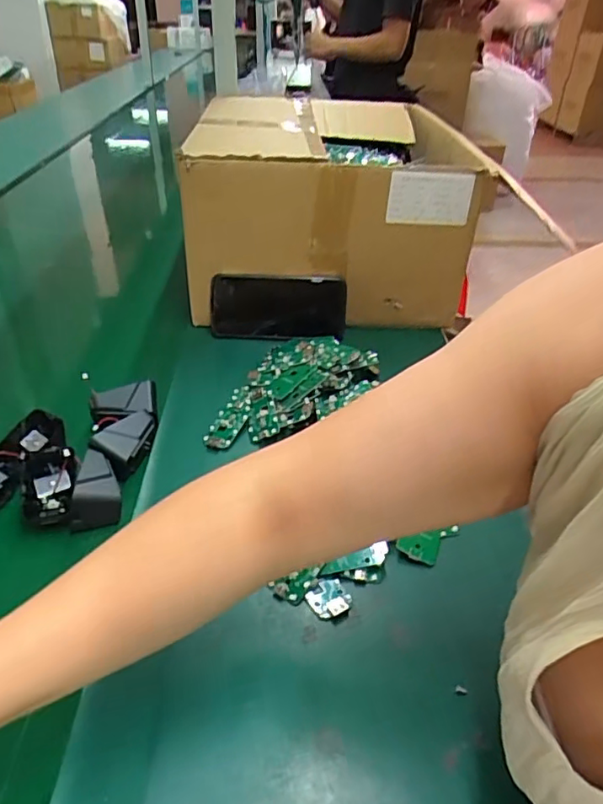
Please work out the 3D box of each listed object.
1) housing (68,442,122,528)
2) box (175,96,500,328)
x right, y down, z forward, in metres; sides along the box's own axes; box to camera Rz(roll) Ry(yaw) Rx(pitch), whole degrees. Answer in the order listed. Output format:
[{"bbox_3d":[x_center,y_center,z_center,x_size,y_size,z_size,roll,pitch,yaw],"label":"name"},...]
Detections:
[{"bbox_3d":[-0.181,0.072,0.497,0.041,0.040,0.063,-10,37,-18],"label":"housing"},{"bbox_3d":[0.036,-0.318,0.899,0.373,0.205,0.501,1,35,-1],"label":"box"}]

